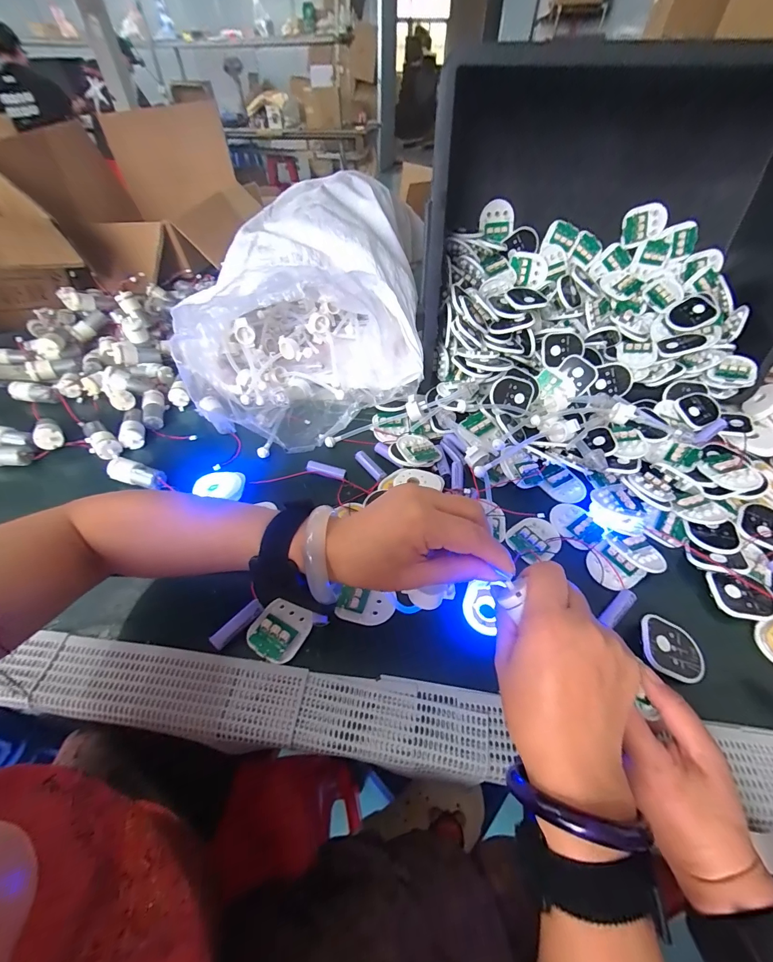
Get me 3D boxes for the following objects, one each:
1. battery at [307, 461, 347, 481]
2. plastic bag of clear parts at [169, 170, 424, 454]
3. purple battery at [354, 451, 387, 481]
[{"bbox_3d":[-0.075,-0.012,0.463,0.049,0.014,0.017,10,49,8],"label":"battery"},{"bbox_3d":[-0.112,-0.281,0.573,0.311,0.194,0.465,-2,48,-3],"label":"plastic bag of clear parts"},{"bbox_3d":[-0.021,-0.019,0.486,0.047,0.011,0.012,44,52,-12],"label":"purple battery"}]

